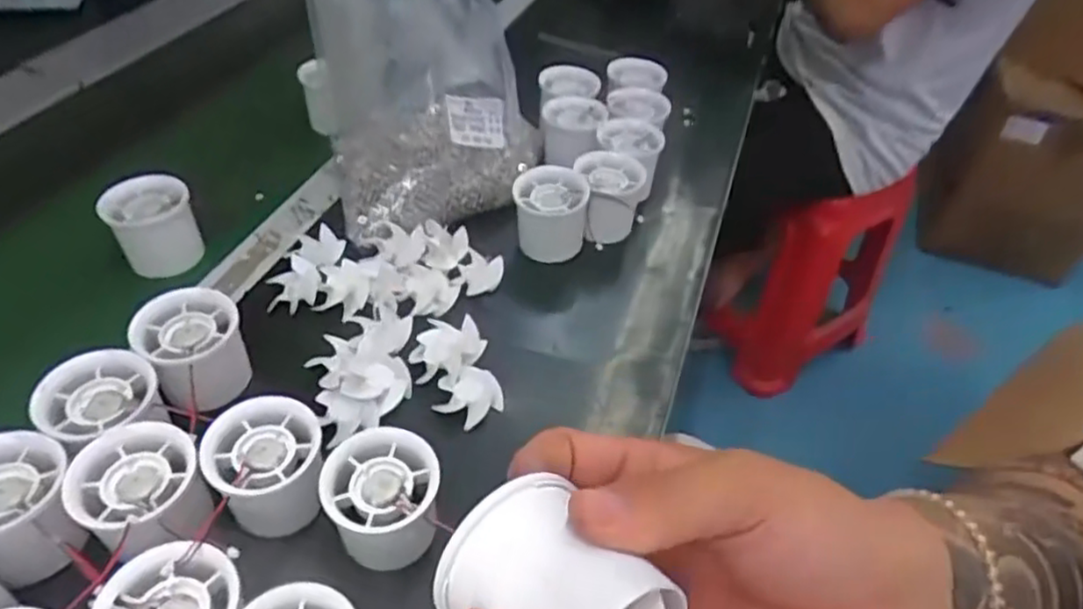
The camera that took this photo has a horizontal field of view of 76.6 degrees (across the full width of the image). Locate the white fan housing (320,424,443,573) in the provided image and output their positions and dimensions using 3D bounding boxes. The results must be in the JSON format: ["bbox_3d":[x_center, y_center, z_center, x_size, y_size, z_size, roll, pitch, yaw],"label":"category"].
[{"bbox_3d":[-0.080,0.101,0.351,0.055,0.048,0.059,3,45,-3],"label":"white fan housing"}]

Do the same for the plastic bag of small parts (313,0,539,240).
[{"bbox_3d":[-0.080,-0.168,0.518,0.164,0.163,0.130,-8,46,-13],"label":"plastic bag of small parts"}]

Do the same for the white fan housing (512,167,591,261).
[{"bbox_3d":[0.006,-0.070,0.534,0.055,0.057,0.044,-2,45,-7],"label":"white fan housing"}]

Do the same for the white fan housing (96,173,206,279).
[{"bbox_3d":[-0.275,-0.056,0.489,0.054,0.051,0.053,-21,51,-24],"label":"white fan housing"}]

